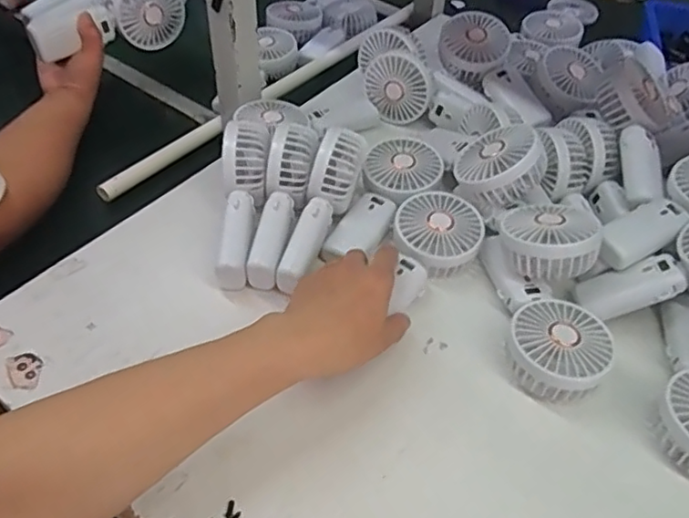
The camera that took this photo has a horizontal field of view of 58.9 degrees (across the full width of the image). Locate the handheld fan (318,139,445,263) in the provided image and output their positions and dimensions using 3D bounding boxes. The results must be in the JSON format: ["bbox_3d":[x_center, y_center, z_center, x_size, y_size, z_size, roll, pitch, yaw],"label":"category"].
[{"bbox_3d":[0.044,-0.062,0.636,0.079,0.034,0.186,21,47,14],"label":"handheld fan"}]

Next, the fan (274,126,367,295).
[{"bbox_3d":[-0.022,-0.051,0.597,0.034,0.071,0.177,19,66,12],"label":"fan"}]

